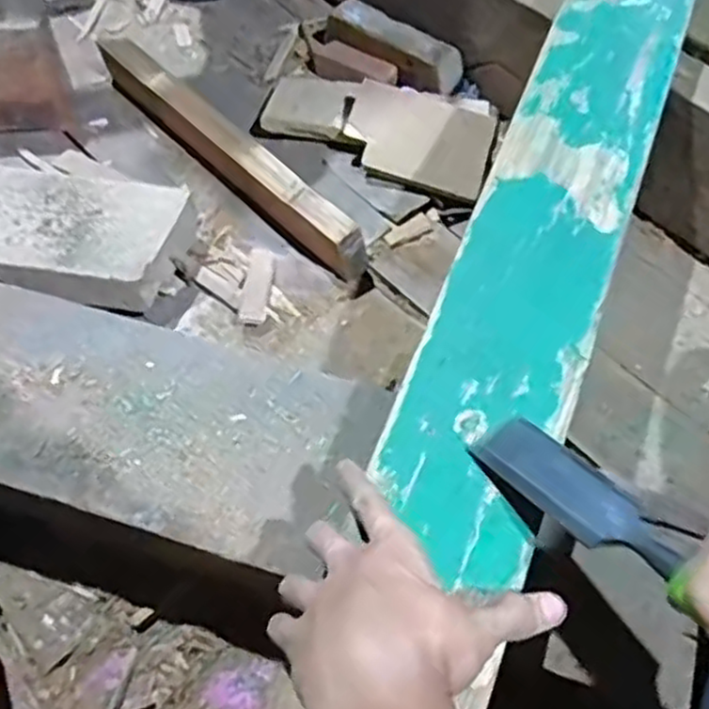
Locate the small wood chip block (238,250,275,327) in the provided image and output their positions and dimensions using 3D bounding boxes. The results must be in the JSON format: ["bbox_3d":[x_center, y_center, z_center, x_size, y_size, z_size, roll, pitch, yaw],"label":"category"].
[{"bbox_3d":[-0.085,-0.059,0.644,0.022,0.011,0.081,3,58,3],"label":"small wood chip block"}]

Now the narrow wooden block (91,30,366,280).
[{"bbox_3d":[-0.132,-0.200,0.714,0.028,0.062,0.382,-39,65,-21],"label":"narrow wooden block"}]

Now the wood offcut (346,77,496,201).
[{"bbox_3d":[0.061,-0.219,0.733,0.137,0.016,0.095,22,84,3],"label":"wood offcut"}]

